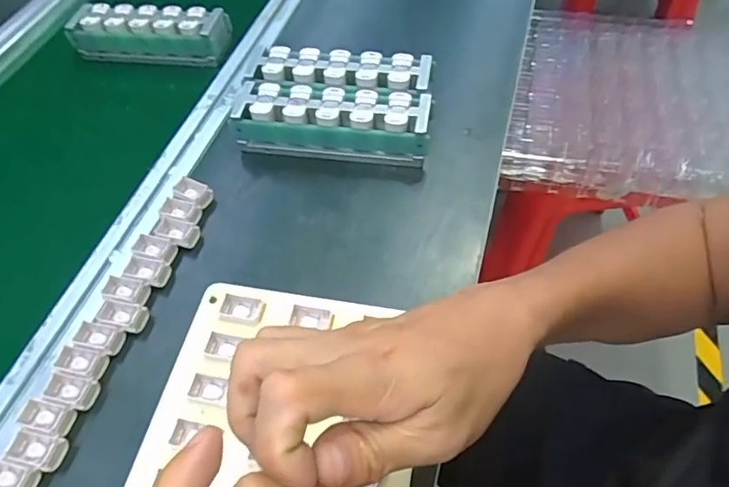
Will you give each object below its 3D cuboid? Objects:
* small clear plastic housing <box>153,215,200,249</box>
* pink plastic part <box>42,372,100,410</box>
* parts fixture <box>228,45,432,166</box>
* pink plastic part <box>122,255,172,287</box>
[{"bbox_3d":[-0.169,-0.009,0.451,0.037,0.015,0.022,9,57,11],"label":"small clear plastic housing"},{"bbox_3d":[-0.218,0.110,0.374,0.034,0.010,0.022,9,57,11],"label":"pink plastic part"},{"bbox_3d":[-0.028,-0.143,0.517,0.190,0.053,0.112,5,56,9],"label":"parts fixture"},{"bbox_3d":[-0.186,0.024,0.431,0.036,0.009,0.021,10,57,12],"label":"pink plastic part"}]

